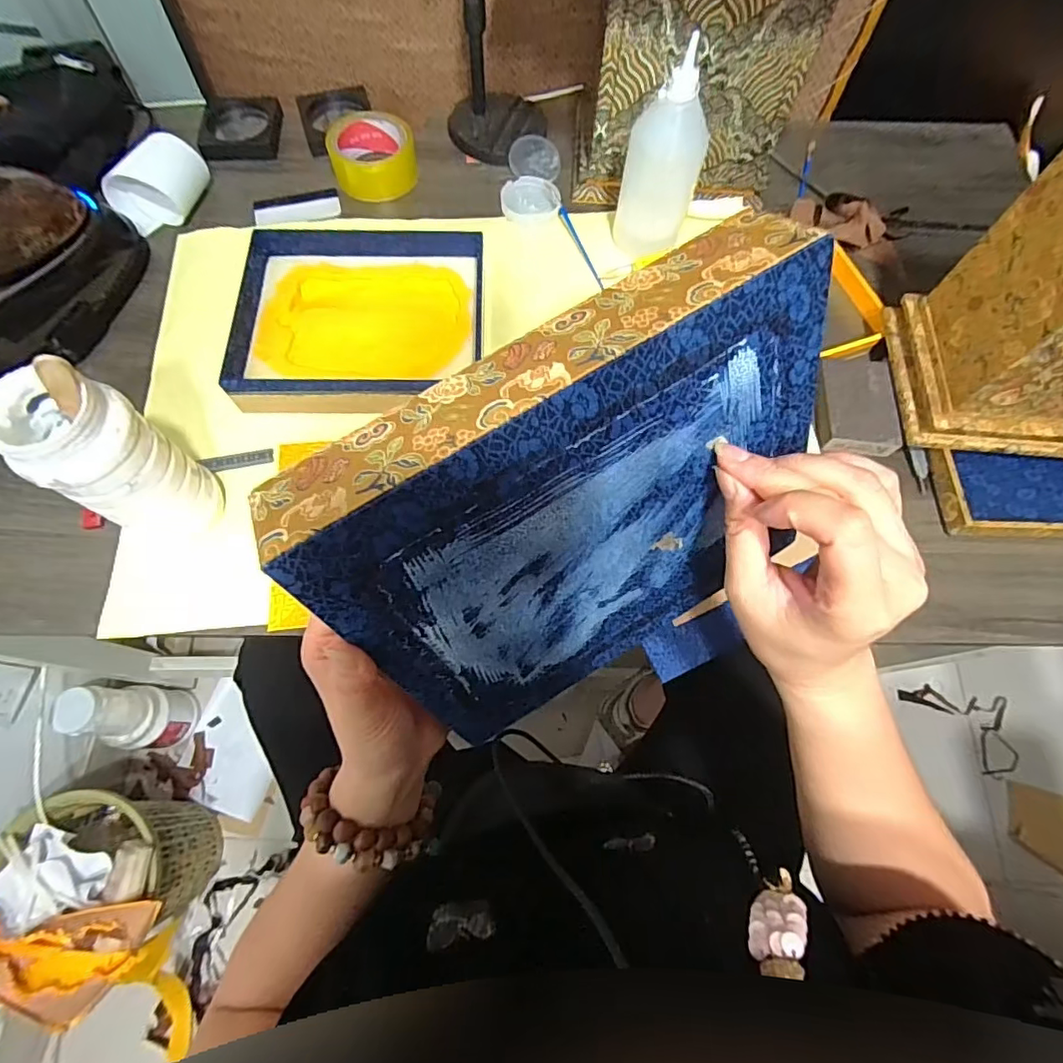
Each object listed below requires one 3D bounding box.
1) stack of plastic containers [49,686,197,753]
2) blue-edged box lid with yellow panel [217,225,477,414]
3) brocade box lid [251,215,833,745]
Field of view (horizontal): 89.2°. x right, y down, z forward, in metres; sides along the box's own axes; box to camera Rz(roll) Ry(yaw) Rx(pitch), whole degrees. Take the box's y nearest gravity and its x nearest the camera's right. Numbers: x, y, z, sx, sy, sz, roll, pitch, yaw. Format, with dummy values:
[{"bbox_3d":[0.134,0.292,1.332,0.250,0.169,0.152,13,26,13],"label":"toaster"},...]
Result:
[{"bbox_3d":[-0.714,0.339,0.972,0.098,0.255,0.097,-9,70,-5],"label":"stack of plastic containers"},{"bbox_3d":[-0.170,-0.221,0.549,0.236,0.034,0.217,0,69,-2],"label":"blue-edged box lid with yellow panel"},{"bbox_3d":[0.030,-0.004,0.285,0.242,0.205,0.045,-32,49,-6],"label":"brocade box lid"}]

